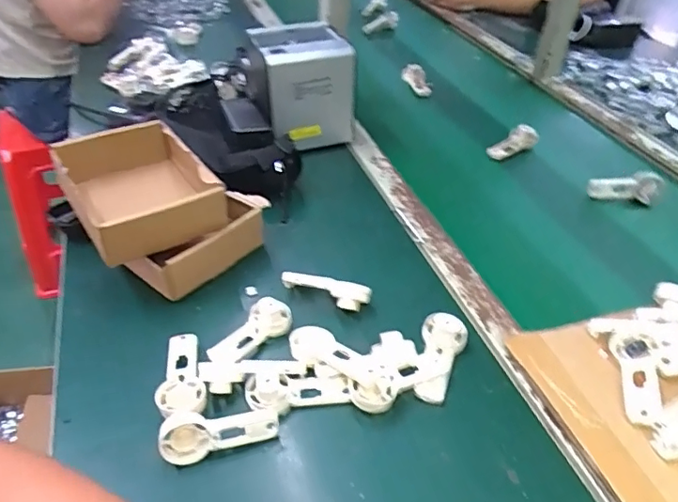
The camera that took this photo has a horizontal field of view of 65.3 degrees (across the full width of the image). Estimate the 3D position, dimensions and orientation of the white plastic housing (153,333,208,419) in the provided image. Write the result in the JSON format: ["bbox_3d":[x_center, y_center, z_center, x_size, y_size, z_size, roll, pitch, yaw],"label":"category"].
[{"bbox_3d":[-0.141,0.111,0.471,0.039,0.030,0.097,-9,42,-10],"label":"white plastic housing"}]

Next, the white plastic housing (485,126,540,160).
[{"bbox_3d":[0.277,-0.171,0.837,0.094,0.026,0.036,-25,49,-28],"label":"white plastic housing"}]

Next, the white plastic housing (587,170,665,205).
[{"bbox_3d":[0.406,-0.090,0.740,0.109,0.024,0.050,-6,42,-9],"label":"white plastic housing"}]

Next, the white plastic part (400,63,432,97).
[{"bbox_3d":[0.148,-0.326,1.011,0.043,0.025,0.091,-15,57,-17],"label":"white plastic part"}]

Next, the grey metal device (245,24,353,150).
[{"bbox_3d":[-0.057,-0.241,0.791,0.126,0.146,0.128,-14,44,-18],"label":"grey metal device"}]

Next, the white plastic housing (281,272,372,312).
[{"bbox_3d":[-0.015,0.041,0.548,0.095,0.037,0.021,12,42,13],"label":"white plastic housing"}]

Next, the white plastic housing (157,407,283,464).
[{"bbox_3d":[-0.099,0.146,0.434,0.093,0.038,0.022,-10,9,-11],"label":"white plastic housing"}]

